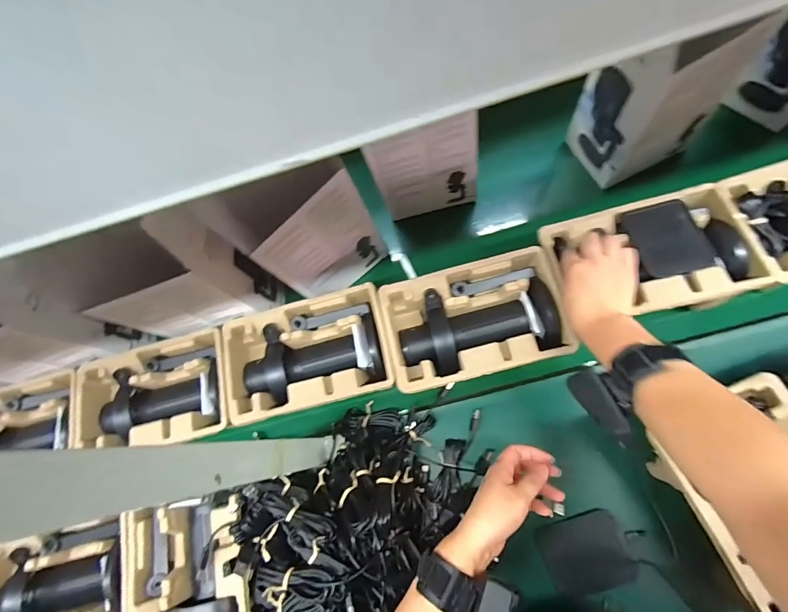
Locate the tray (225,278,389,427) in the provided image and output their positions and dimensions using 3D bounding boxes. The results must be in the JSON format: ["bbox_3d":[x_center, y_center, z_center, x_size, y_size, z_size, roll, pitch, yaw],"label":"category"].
[{"bbox_3d":[-0.120,0.068,0.547,0.222,0.072,0.148,-12,71,-3],"label":"tray"}]

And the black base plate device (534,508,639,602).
[{"bbox_3d":[0.235,0.303,0.485,0.097,0.009,0.080,-24,50,8],"label":"black base plate device"}]

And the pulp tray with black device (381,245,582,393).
[{"bbox_3d":[0.102,0.023,0.528,0.226,0.072,0.148,-12,71,-3],"label":"pulp tray with black device"}]

